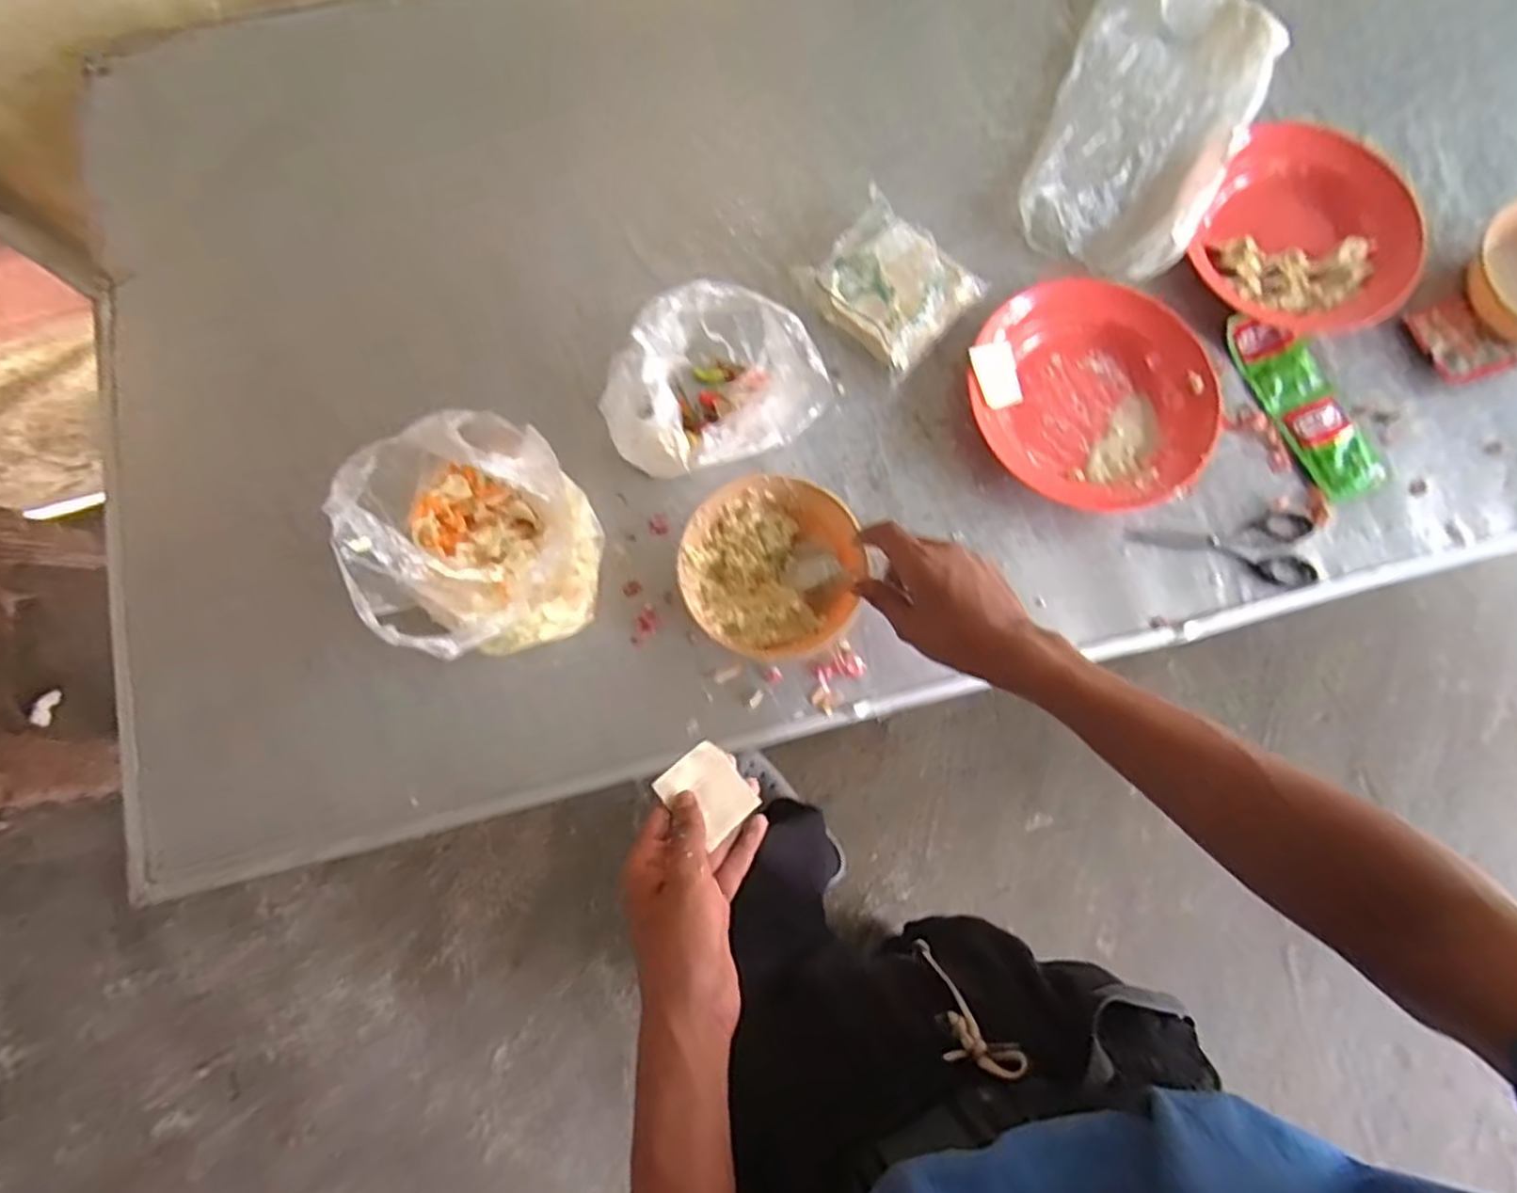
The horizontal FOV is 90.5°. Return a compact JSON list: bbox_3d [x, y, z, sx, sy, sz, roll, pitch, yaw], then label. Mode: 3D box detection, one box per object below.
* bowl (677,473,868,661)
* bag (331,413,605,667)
[{"bbox_3d":[0.010,-0.023,0.611,0.138,0.046,0.141,0,79,1],"label":"bowl"},{"bbox_3d":[-0.202,-0.036,0.543,0.146,0.181,0.161,14,77,4],"label":"bag"}]

